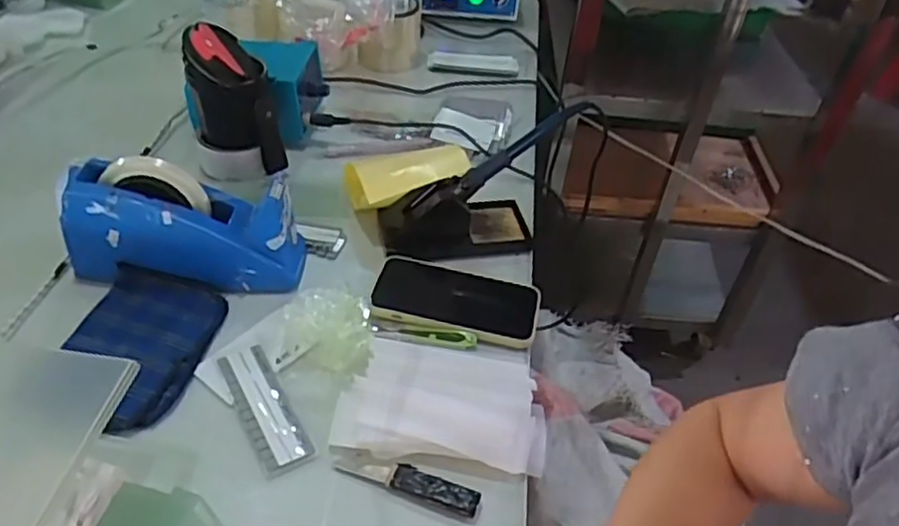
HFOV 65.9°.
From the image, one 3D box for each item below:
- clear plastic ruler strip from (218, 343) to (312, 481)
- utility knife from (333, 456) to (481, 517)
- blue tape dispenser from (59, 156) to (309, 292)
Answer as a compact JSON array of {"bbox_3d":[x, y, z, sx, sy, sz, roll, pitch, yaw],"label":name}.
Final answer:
[{"bbox_3d":[-0.155,0.118,0.577,0.041,0.010,0.130,-19,47,-26],"label":"clear plastic ruler strip"},{"bbox_3d":[-0.032,0.167,0.538,0.114,0.007,0.021,17,42,11],"label":"utility knife"},{"bbox_3d":[-0.252,-0.037,0.661,0.214,0.105,0.066,1,42,-6],"label":"blue tape dispenser"}]

